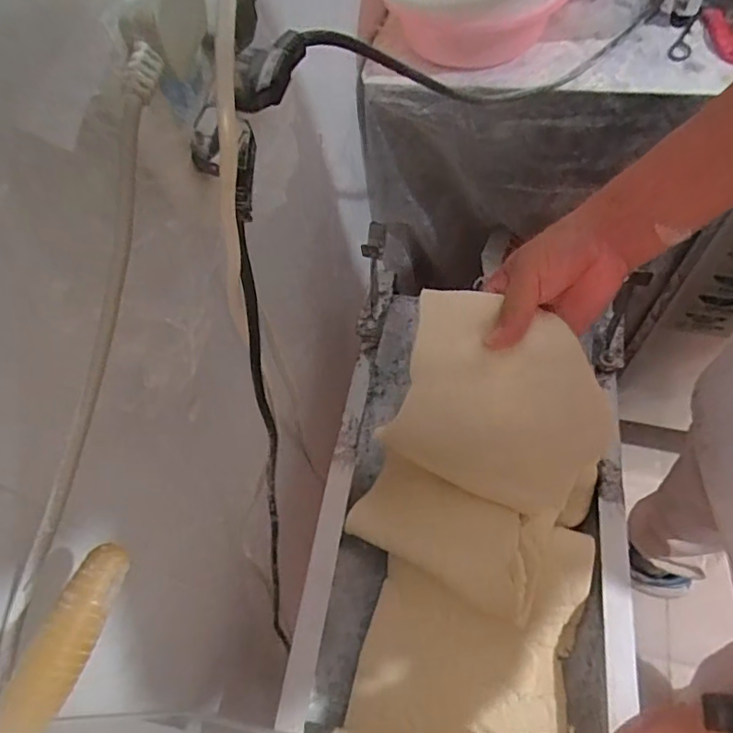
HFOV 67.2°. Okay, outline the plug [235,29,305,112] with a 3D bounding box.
[{"bbox_3d":[-0.053,-0.178,0.327,0.017,0.028,0.062,27,65,19],"label":"plug"}]

